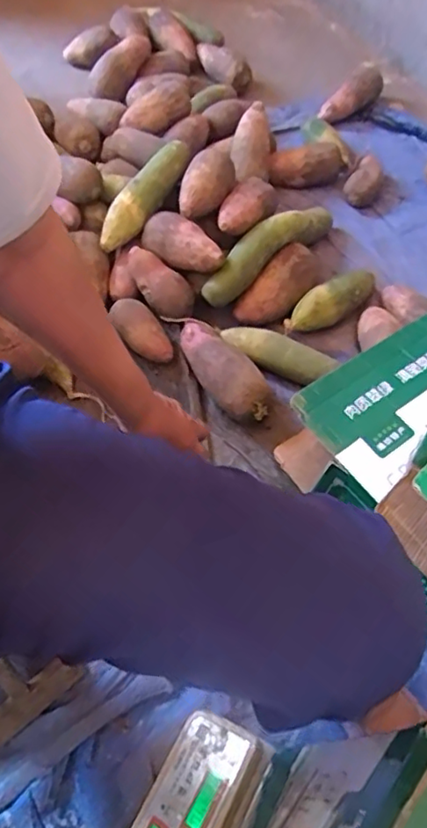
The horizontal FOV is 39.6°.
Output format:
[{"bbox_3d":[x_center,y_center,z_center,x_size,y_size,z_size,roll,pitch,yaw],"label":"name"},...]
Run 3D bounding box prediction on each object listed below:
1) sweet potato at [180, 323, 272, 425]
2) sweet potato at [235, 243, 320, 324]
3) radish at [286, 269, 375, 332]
[{"bbox_3d":[0.014,-0.073,0.868,0.075,0.053,0.192,-25,62,-19],"label":"sweet potato"},{"bbox_3d":[0.107,-0.206,0.959,0.164,0.055,0.070,-44,68,-3],"label":"sweet potato"},{"bbox_3d":[0.194,-0.183,0.973,0.173,0.051,0.063,-38,67,-25],"label":"radish"}]

